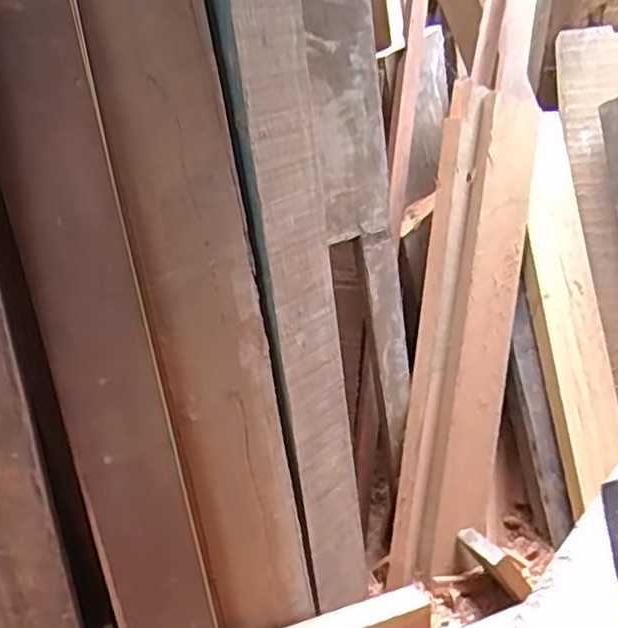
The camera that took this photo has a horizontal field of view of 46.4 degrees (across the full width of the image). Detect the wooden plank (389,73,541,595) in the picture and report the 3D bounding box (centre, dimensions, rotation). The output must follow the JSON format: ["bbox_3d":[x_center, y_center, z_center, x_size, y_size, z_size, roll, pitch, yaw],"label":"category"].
[{"bbox_3d":[0.257,0.036,1.150,0.170,0.775,0.034,8,-1,-18],"label":"wooden plank"}]

